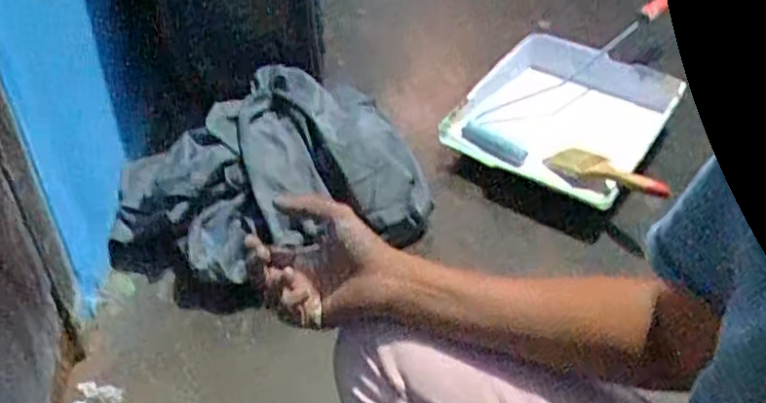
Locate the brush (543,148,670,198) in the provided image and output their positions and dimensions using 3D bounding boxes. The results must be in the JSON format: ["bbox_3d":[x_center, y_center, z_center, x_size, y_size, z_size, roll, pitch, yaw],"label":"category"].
[{"bbox_3d":[0.328,-0.044,0.961,0.178,0.030,0.054,28,46,26],"label":"brush"}]

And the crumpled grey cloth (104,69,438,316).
[{"bbox_3d":[-0.171,-0.038,0.912,0.407,0.125,0.313,-20,43,-19],"label":"crumpled grey cloth"}]

